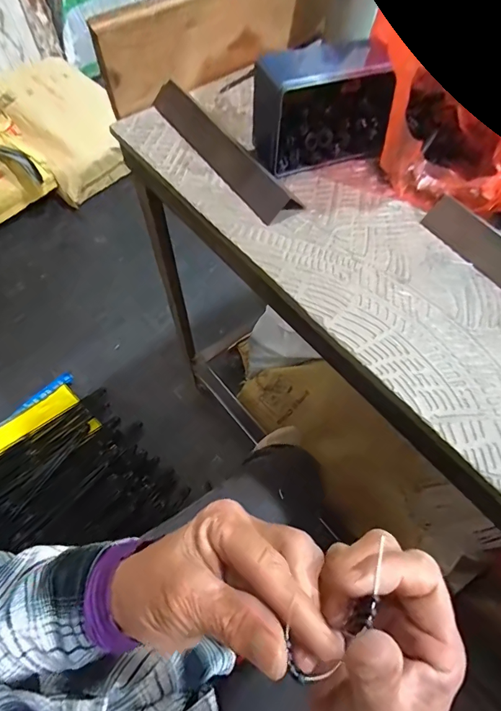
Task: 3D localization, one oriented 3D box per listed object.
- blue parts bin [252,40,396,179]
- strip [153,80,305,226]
[{"bbox_3d":[0.083,-0.259,0.425,0.151,0.094,0.057,-16,63,-10],"label":"blue parts bin"},{"bbox_3d":[-0.034,-0.237,0.449,0.042,0.025,0.240,-30,67,-16],"label":"strip"}]

